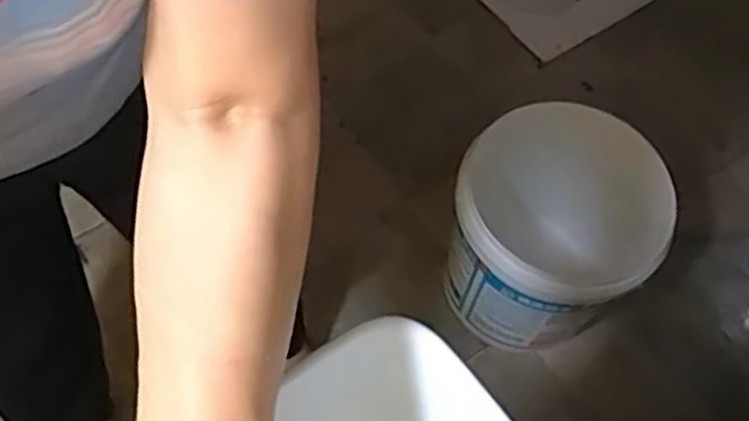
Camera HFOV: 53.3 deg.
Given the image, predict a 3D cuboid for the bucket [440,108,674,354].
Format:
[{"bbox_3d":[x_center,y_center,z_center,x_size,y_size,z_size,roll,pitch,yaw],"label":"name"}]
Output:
[{"bbox_3d":[0.281,0.036,1.248,0.321,0.320,0.313,2,62,-3],"label":"bucket"}]

